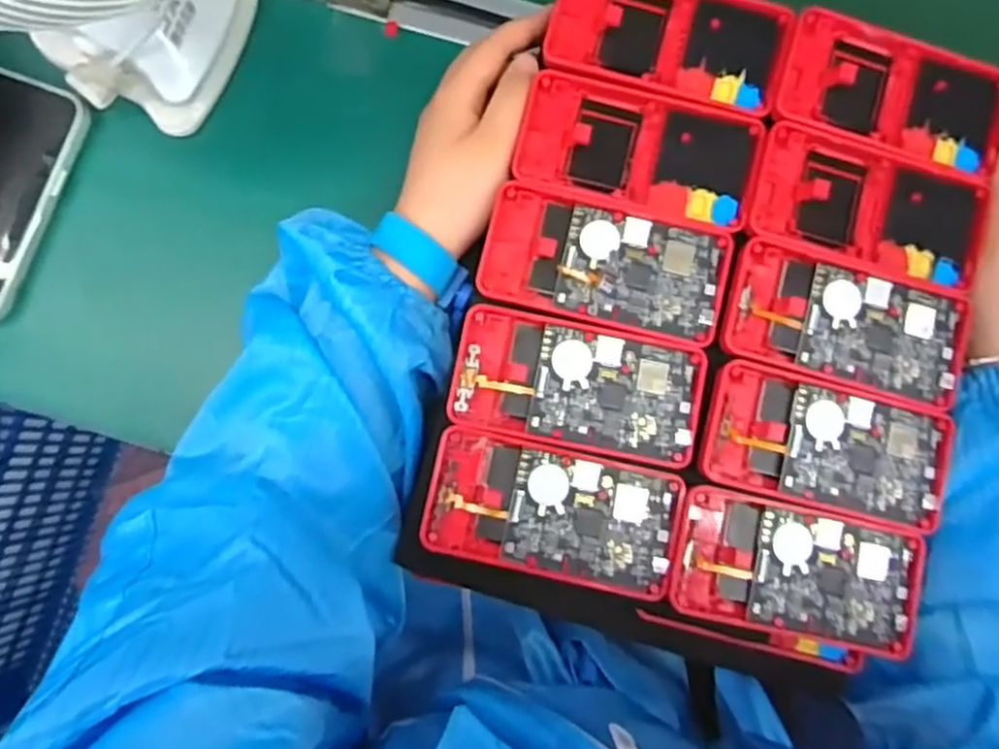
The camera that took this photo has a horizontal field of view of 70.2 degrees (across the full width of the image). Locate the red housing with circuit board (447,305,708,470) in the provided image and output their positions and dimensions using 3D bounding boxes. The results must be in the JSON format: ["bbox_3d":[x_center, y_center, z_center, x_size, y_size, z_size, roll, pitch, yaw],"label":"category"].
[{"bbox_3d":[0.040,0.006,0.354,0.120,0.010,0.060,12,87,3],"label":"red housing with circuit board"}]

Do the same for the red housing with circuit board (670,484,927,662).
[{"bbox_3d":[0.146,0.096,0.348,0.121,0.019,0.062,13,87,4],"label":"red housing with circuit board"}]

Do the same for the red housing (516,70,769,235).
[{"bbox_3d":[0.073,-0.115,0.369,0.117,0.018,0.061,14,87,4],"label":"red housing"}]

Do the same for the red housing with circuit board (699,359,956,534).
[{"bbox_3d":[0.163,0.035,0.355,0.119,0.016,0.061,14,87,4],"label":"red housing with circuit board"}]

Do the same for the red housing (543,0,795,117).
[{"bbox_3d":[0.088,-0.176,0.372,0.119,0.013,0.063,15,87,4],"label":"red housing"}]

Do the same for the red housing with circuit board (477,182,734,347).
[{"bbox_3d":[0.054,-0.056,0.359,0.119,0.008,0.059,14,87,4],"label":"red housing with circuit board"}]

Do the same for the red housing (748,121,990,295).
[{"bbox_3d":[0.190,-0.086,0.369,0.116,0.026,0.061,15,87,4],"label":"red housing"}]

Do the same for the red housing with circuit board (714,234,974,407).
[{"bbox_3d":[0.175,-0.026,0.358,0.119,0.019,0.060,14,87,4],"label":"red housing with circuit board"}]

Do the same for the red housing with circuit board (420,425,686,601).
[{"bbox_3d":[0.026,0.067,0.348,0.121,0.010,0.062,13,87,3],"label":"red housing with circuit board"}]

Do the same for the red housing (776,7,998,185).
[{"bbox_3d":[0.206,-0.147,0.371,0.117,0.022,0.066,16,87,4],"label":"red housing"}]

